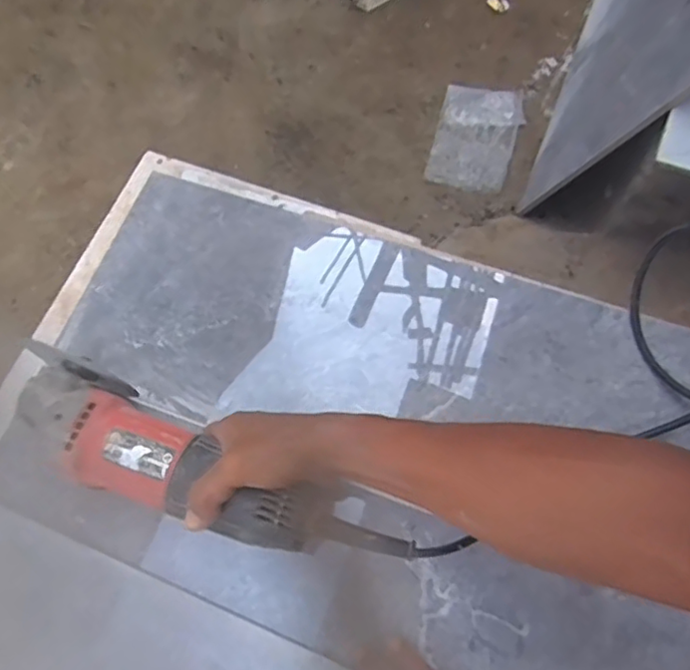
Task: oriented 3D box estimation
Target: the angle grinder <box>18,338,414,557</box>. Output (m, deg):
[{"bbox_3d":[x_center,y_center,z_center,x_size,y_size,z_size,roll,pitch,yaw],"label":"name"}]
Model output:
[{"bbox_3d":[-0.112,0.108,0.468,0.311,0.082,0.073,24,73,11],"label":"angle grinder"}]

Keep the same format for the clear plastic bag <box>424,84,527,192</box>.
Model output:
[{"bbox_3d":[0.187,-0.285,0.874,0.111,0.011,0.173,14,71,8],"label":"clear plastic bag"}]

